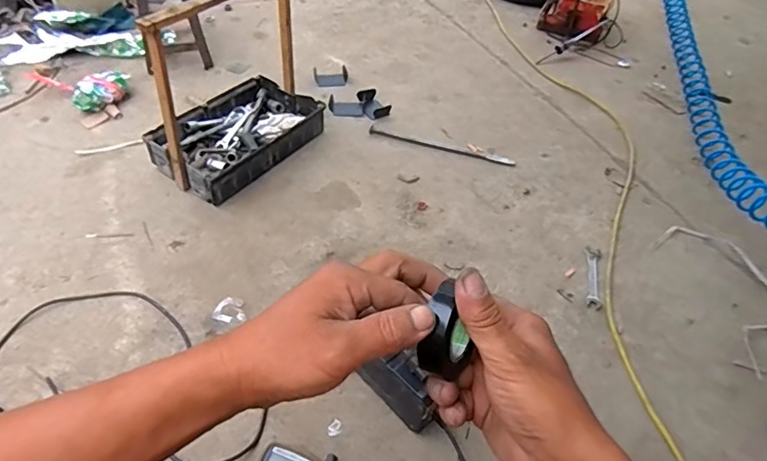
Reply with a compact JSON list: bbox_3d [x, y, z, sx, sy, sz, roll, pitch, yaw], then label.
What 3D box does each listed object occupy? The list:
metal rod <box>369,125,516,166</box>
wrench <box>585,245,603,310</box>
[{"bbox_3d":[0.134,-0.196,1.218,0.341,0.007,0.026,14,52,7],"label":"metal rod"},{"bbox_3d":[0.403,0.090,0.995,0.029,0.005,0.140,12,47,8],"label":"wrench"}]

